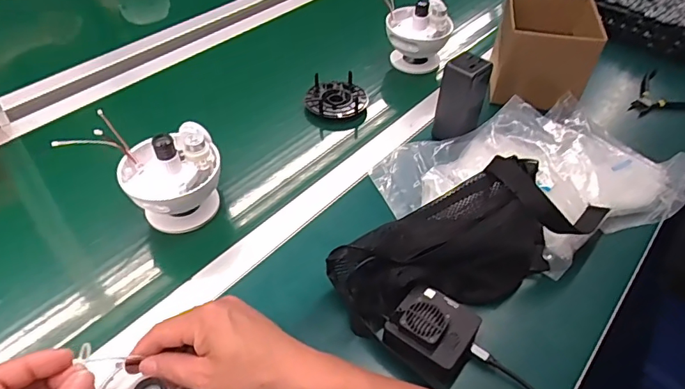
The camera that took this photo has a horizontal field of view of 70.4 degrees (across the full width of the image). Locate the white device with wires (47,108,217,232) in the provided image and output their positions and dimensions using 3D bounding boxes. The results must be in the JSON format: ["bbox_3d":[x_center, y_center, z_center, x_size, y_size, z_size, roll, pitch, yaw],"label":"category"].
[{"bbox_3d":[-0.240,-0.033,0.613,0.164,0.116,0.104,20,48,17],"label":"white device with wires"}]

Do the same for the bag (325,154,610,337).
[{"bbox_3d":[0.153,0.047,0.548,0.331,0.102,0.129,-22,50,-22],"label":"bag"}]

